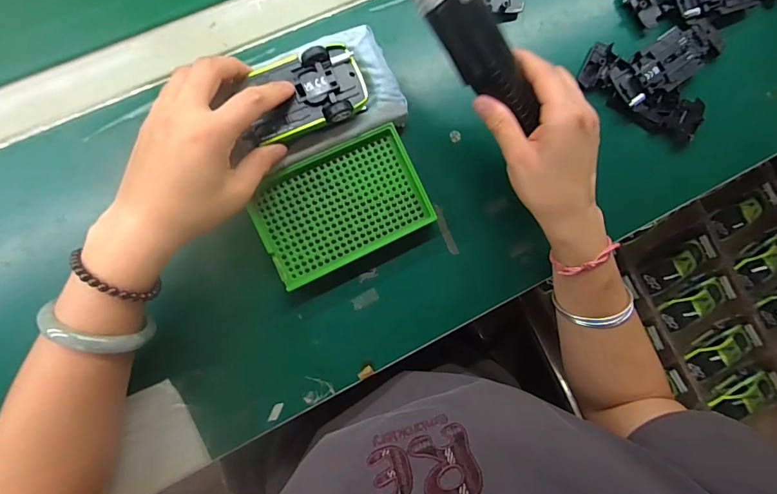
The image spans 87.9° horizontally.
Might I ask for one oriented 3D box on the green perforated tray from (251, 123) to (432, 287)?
[{"bbox_3d":[-0.039,-0.034,0.342,0.137,0.020,0.090,-26,92,-8],"label":"green perforated tray"}]

